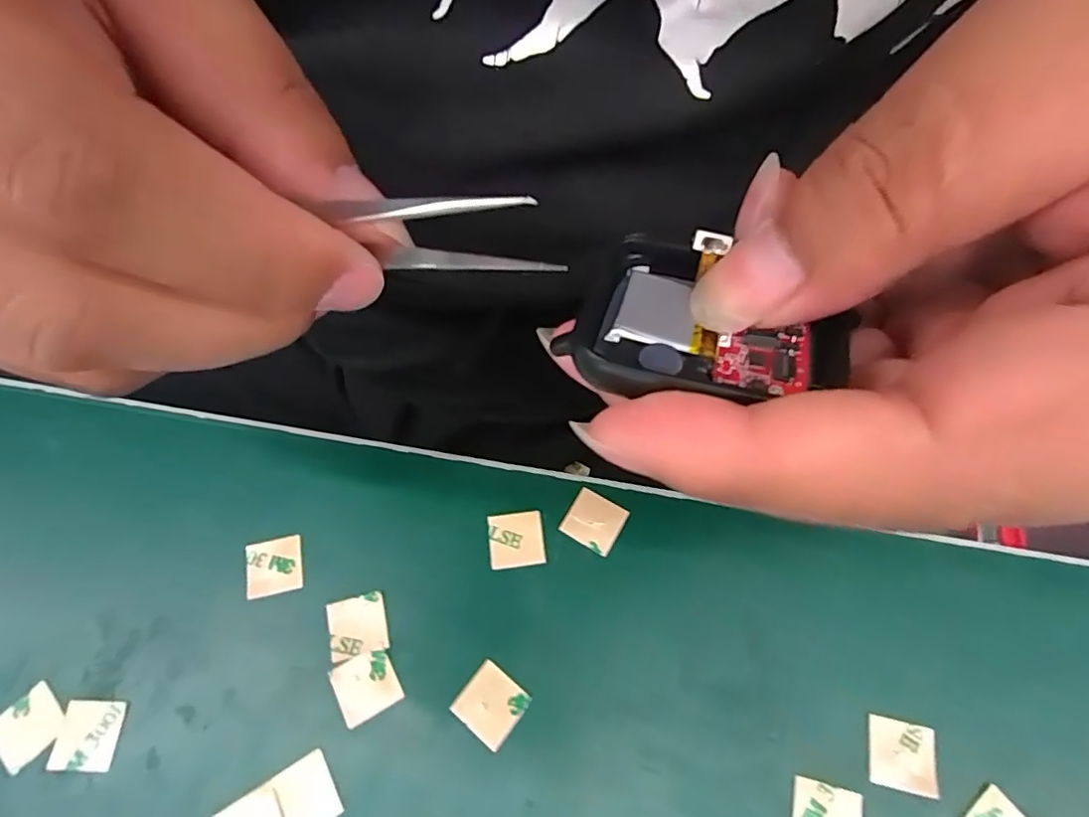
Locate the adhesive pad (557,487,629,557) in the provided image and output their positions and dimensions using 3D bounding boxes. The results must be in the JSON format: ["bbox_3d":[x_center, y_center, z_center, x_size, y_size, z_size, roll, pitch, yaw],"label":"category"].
[{"bbox_3d":[0.014,0.032,0.166,0.016,0.004,0.015,28,68,13],"label":"adhesive pad"}]

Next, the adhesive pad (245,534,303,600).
[{"bbox_3d":[-0.077,0.045,0.162,0.016,0.004,0.016,-12,66,-8],"label":"adhesive pad"}]

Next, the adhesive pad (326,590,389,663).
[{"bbox_3d":[-0.051,0.058,0.153,0.015,0.004,0.015,-14,65,-6],"label":"adhesive pad"}]

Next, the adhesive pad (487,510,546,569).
[{"bbox_3d":[-0.008,0.037,0.163,0.016,0.004,0.015,-7,65,-2],"label":"adhesive pad"}]

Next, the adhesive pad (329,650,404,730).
[{"bbox_3d":[-0.047,0.071,0.147,0.015,0.004,0.015,-27,67,-11],"label":"adhesive pad"}]

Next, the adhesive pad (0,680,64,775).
[{"bbox_3d":[-0.131,0.081,0.145,0.016,0.004,0.015,37,67,19],"label":"adhesive pad"}]

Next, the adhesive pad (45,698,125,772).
[{"bbox_3d":[-0.115,0.082,0.142,0.015,0.004,0.016,1,65,2],"label":"adhesive pad"}]

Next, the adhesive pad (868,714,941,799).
[{"bbox_3d":[0.088,0.085,0.139,0.016,0.004,0.015,11,66,6],"label":"adhesive pad"}]

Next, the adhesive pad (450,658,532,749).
[{"bbox_3d":[-0.014,0.075,0.145,0.015,0.004,0.015,35,70,16],"label":"adhesive pad"}]

